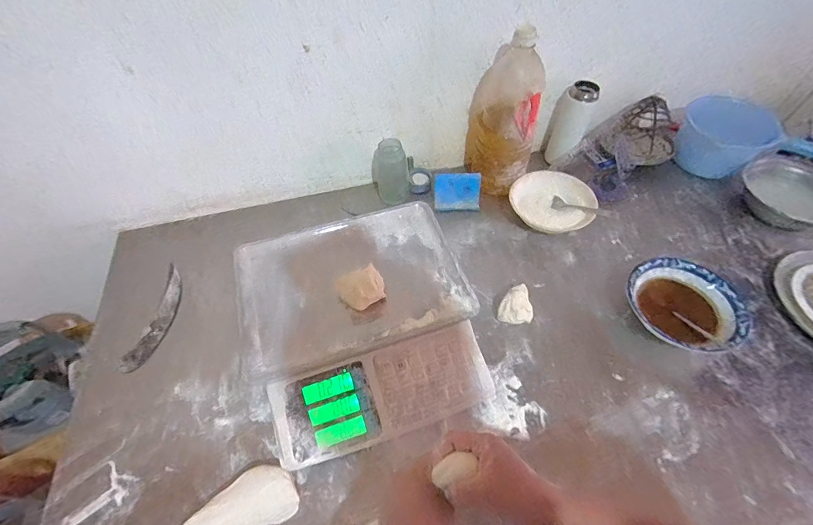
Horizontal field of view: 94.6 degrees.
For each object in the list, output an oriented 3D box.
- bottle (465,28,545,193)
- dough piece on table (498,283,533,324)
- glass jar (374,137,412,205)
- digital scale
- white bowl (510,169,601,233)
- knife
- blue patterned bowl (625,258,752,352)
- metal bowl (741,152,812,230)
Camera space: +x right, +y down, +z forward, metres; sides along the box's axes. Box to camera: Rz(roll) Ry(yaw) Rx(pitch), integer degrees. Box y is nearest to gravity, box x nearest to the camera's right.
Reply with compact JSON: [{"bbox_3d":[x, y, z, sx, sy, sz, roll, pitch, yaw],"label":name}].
[{"bbox_3d":[0.193,-0.290,0.744,0.130,0.297,0.121,7,55,7],"label":"bottle"},{"bbox_3d":[0.191,0.078,0.647,0.054,0.047,0.064,24,58,18],"label":"dough piece on table"},{"bbox_3d":[-0.030,-0.199,0.794,0.076,0.143,0.076,-1,54,1],"label":"glass jar"},{"bbox_3d":[-0.068,0.088,0.594,0.329,0.128,0.337,-16,55,-10],"label":"digital scale"},{"bbox_3d":[0.298,-0.117,0.777,0.159,0.055,0.141,23,58,17],"label":"white bowl"},{"bbox_3d":[-0.439,0.093,0.668,0.050,0.006,0.205,2,54,3],"label":"knife"},{"bbox_3d":[0.454,0.077,0.628,0.162,0.054,0.167,-1,54,1],"label":"blue patterned bowl"},{"bbox_3d":[0.824,-0.144,0.795,0.193,0.071,0.193,-1,54,1],"label":"metal bowl"}]

